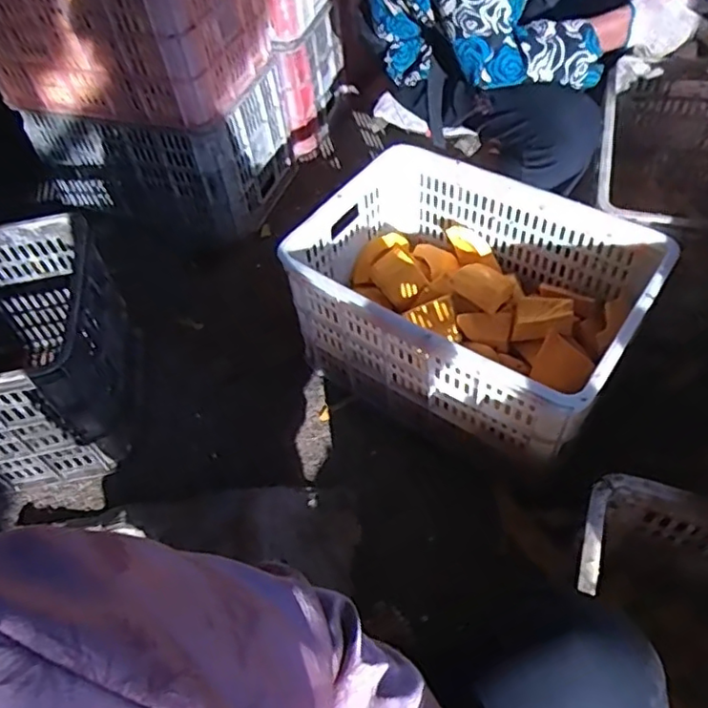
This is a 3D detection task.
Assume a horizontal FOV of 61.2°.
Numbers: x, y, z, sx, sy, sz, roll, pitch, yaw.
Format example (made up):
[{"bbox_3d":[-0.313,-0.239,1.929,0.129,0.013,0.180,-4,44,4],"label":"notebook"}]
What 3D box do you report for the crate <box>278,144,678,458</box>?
[{"bbox_3d":[0.191,-0.108,1.025,0.554,0.246,0.385,31,61,28],"label":"crate"}]

